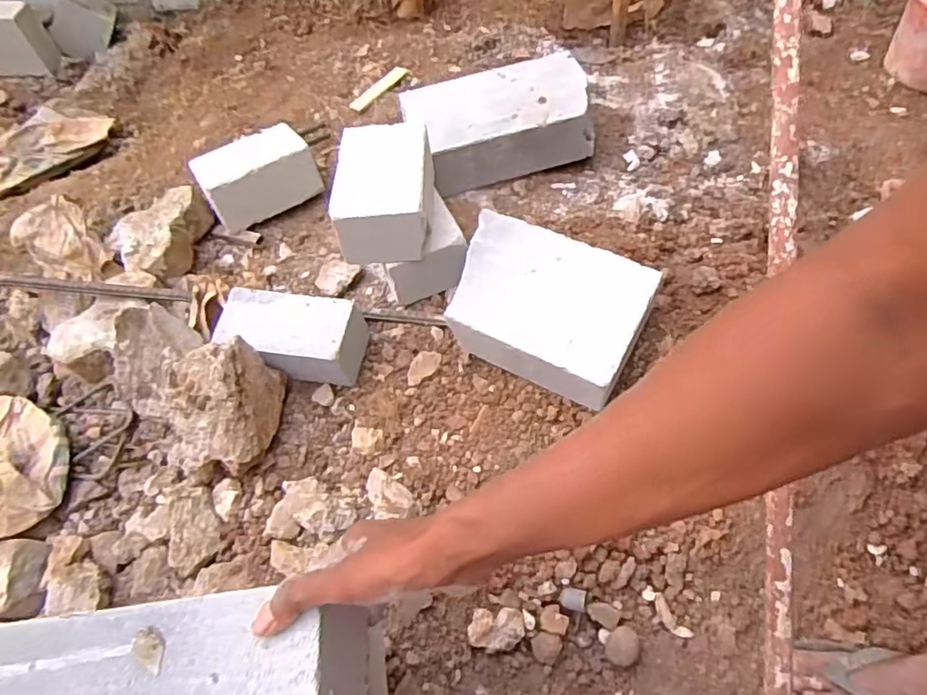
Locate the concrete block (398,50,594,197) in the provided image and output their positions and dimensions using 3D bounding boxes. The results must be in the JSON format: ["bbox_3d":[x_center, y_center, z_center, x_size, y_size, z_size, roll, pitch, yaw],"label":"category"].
[{"bbox_3d":[0.070,-0.411,1.091,0.325,0.103,0.192,-14,56,-5],"label":"concrete block"}]

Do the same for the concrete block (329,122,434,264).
[{"bbox_3d":[-0.105,-0.228,0.880,0.144,0.096,0.195,-2,56,3],"label":"concrete block"}]

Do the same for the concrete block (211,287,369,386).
[{"bbox_3d":[-0.253,-0.017,0.889,0.197,0.099,0.102,3,56,7],"label":"concrete block"}]

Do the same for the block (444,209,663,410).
[{"bbox_3d":[0.120,-0.059,0.880,0.275,0.111,0.196,23,61,19],"label":"block"}]

